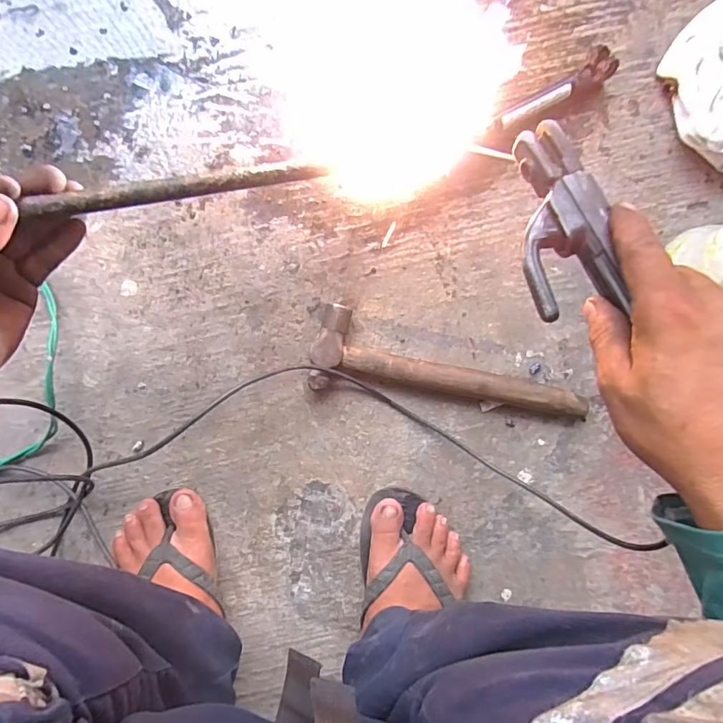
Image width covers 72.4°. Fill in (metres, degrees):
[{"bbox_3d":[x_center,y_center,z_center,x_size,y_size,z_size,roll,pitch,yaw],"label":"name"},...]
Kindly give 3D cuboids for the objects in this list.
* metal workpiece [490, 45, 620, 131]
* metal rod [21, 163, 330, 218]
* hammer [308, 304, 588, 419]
[{"bbox_3d":[0.194,-0.269,0.500,0.126,0.033,0.031,-35,94,-1],"label":"metal workpiece"},{"bbox_3d":[-0.188,-0.107,0.336,0.360,0.017,0.015,-20,94,-28],"label":"metal rod"},{"bbox_3d":[0.093,0.009,0.509,0.283,0.026,0.079,11,92,-3],"label":"hammer"}]

